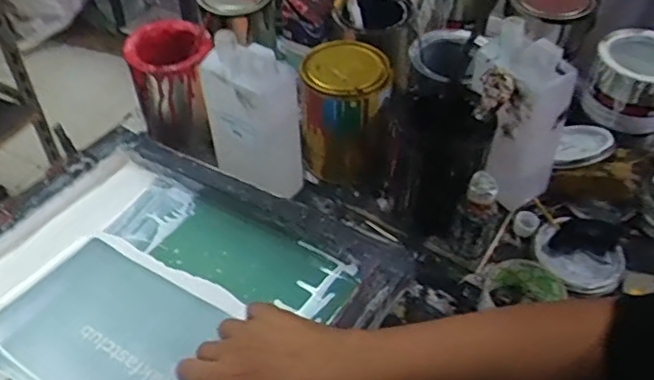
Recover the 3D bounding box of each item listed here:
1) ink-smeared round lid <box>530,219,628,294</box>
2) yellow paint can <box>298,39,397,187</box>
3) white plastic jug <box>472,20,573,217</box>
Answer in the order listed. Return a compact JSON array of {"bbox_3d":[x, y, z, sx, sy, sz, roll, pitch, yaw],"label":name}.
[{"bbox_3d":[0.305,0.081,0.735,0.100,0.021,0.108,2,47,2],"label":"ink-smeared round lid"},{"bbox_3d":[0.027,-0.096,0.781,0.110,0.153,0.109,0,47,0],"label":"yellow paint can"},{"bbox_3d":[0.208,-0.079,0.703,0.104,0.205,0.099,-26,52,-22],"label":"white plastic jug"}]

